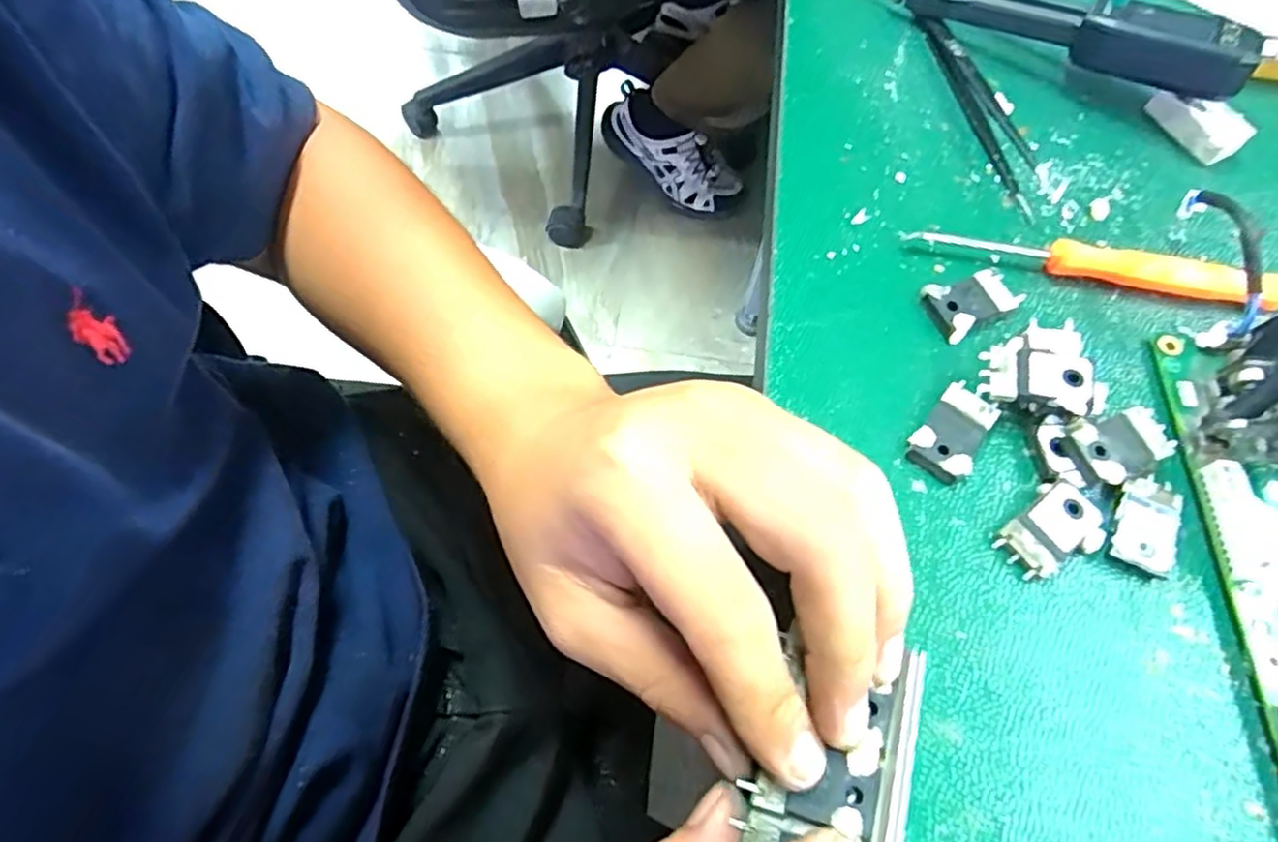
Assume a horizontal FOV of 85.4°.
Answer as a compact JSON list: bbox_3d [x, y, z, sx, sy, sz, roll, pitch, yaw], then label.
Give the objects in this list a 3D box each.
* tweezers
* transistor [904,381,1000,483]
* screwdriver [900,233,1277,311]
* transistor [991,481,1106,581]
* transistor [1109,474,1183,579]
[{"bbox_3d":[0.133,-0.120,0.267,0.012,0.005,0.102,-10,66,-7],"label":"tweezers"},{"bbox_3d":[0.093,0.004,0.207,0.018,0.006,0.029,34,68,13],"label":"transistor"},{"bbox_3d":[0.154,-0.053,0.233,0.124,0.010,0.008,10,65,3],"label":"screwdriver"},{"bbox_3d":[0.116,0.032,0.195,0.028,0.006,0.020,-38,72,-18],"label":"transistor"},{"bbox_3d":[0.145,0.029,0.197,0.018,0.004,0.028,24,66,9],"label":"transistor"}]

